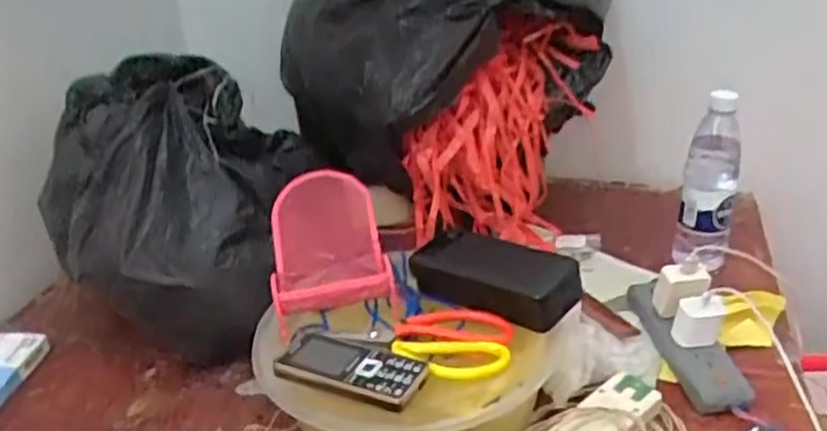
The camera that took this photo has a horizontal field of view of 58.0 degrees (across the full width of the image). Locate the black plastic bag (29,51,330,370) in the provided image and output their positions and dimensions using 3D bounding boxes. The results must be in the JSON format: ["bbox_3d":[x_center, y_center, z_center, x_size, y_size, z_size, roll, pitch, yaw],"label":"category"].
[{"bbox_3d":[-0.276,-0.007,0.878,0.280,0.271,0.234,5,29,15],"label":"black plastic bag"}]

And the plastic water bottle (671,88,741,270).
[{"bbox_3d":[0.366,-0.044,0.920,0.062,0.220,0.071,8,30,20],"label":"plastic water bottle"}]

